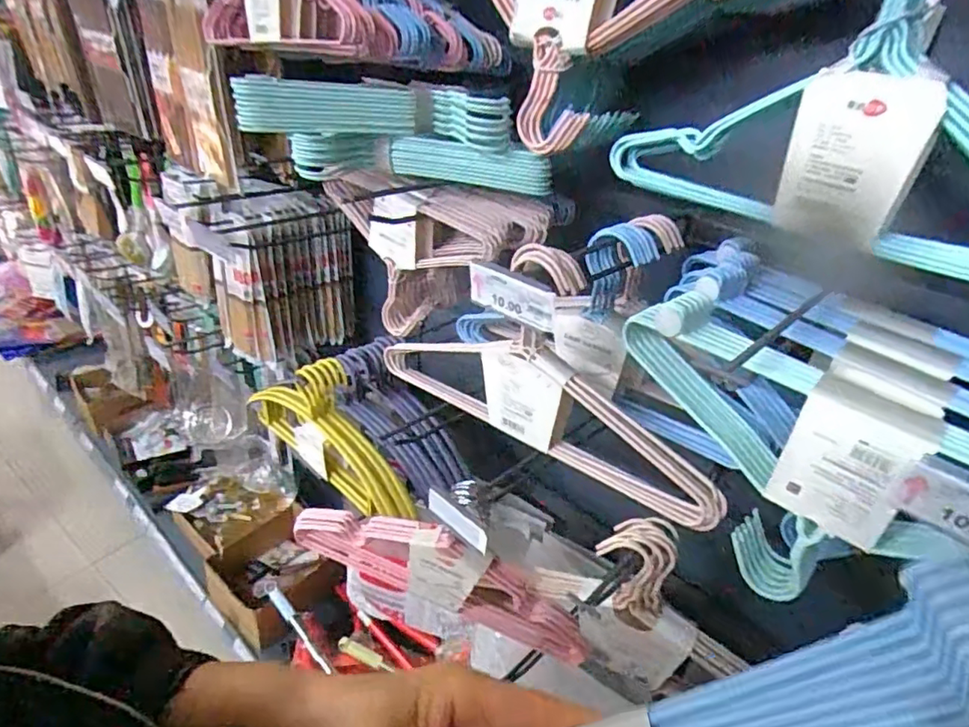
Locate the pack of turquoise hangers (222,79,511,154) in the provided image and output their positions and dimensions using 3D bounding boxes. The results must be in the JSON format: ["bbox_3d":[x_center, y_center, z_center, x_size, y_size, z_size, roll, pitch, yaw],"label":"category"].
[{"bbox_3d":[-0.109,-0.295,0.676,0.275,0.055,0.121,3,33,-7],"label":"pack of turquoise hangers"}]

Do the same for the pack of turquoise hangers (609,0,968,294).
[{"bbox_3d":[0.293,-0.198,0.436,0.036,0.221,0.424,-22,43,-38],"label":"pack of turquoise hangers"}]

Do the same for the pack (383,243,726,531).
[{"bbox_3d":[0.057,-0.003,0.567,0.390,0.214,0.032,27,38,29],"label":"pack"}]

